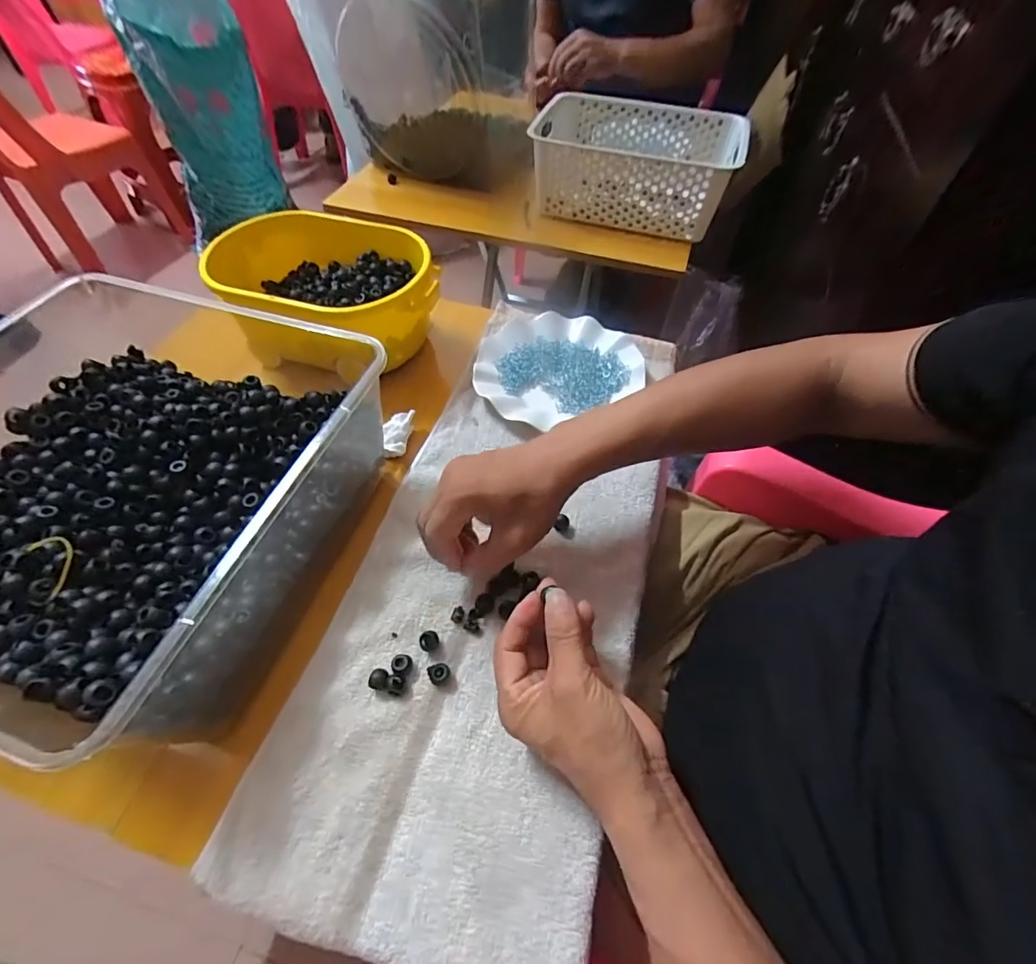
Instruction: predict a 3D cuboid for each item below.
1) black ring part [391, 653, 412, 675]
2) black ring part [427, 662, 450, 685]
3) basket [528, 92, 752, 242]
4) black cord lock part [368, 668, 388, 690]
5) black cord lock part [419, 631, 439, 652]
[{"bbox_3d":[-0.088,0.136,0.360,0.015,0.009,0.017,-33,61,-22],"label":"black ring part"},{"bbox_3d":[-0.059,0.143,0.357,0.015,0.009,0.014,0,54,-1],"label":"black ring part"},{"bbox_3d":[0.186,-0.504,0.763,0.308,0.107,0.215,12,55,7],"label":"basket"},{"bbox_3d":[-0.103,0.145,0.353,0.013,0.008,0.013,0,54,-1],"label":"black cord lock part"},{"bbox_3d":[-0.069,0.124,0.371,0.016,0.012,0.013,-24,58,-17],"label":"black cord lock part"}]

